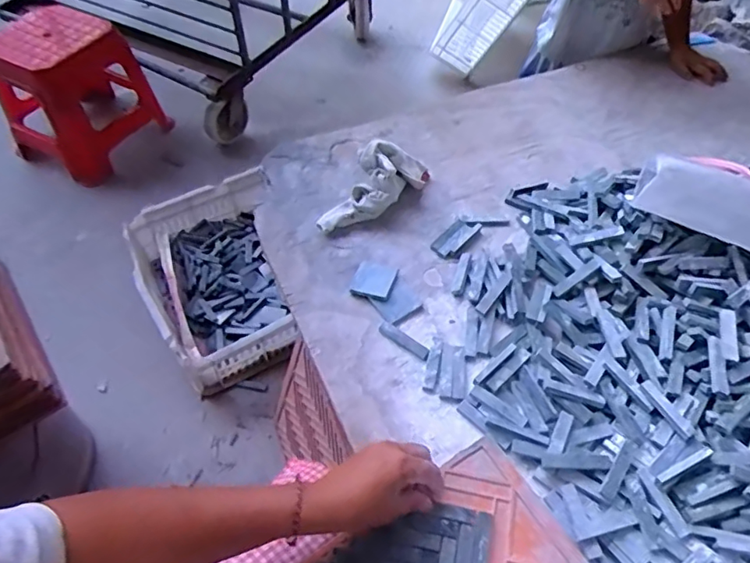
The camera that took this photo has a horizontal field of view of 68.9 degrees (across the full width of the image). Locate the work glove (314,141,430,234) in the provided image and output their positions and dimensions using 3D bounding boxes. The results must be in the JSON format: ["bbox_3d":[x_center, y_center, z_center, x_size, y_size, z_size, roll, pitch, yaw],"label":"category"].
[{"bbox_3d":[-0.001,-0.139,0.765,0.074,0.077,0.189,37,61,24],"label":"work glove"}]

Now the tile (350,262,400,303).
[{"bbox_3d":[0.000,-0.001,0.710,0.051,0.011,0.055,16,55,11],"label":"tile"}]

